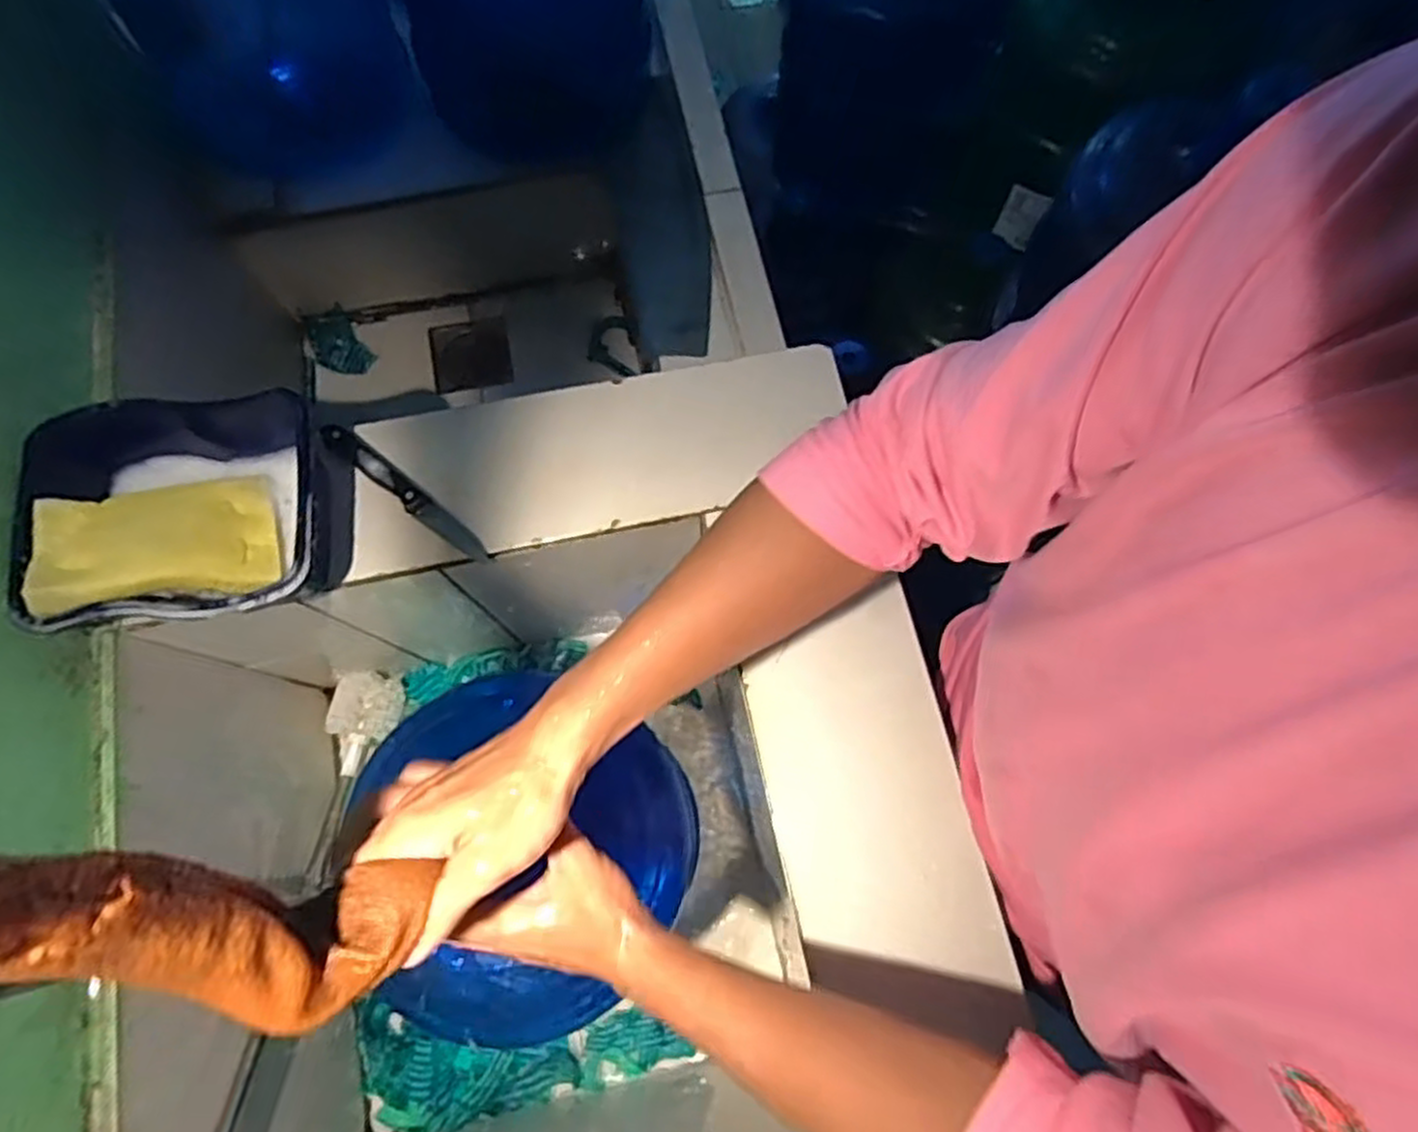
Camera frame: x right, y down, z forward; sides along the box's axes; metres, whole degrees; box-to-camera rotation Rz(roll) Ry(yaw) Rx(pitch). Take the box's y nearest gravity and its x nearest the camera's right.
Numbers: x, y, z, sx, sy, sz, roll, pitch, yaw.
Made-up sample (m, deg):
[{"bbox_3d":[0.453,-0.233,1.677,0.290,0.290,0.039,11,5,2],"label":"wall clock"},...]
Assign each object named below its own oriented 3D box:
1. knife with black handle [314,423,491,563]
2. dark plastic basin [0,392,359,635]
[{"bbox_3d":[-0.248,-0.061,0.622,0.170,0.009,0.020,38,77,10],"label":"knife with black handle"},{"bbox_3d":[-0.382,-0.032,0.575,0.202,0.101,0.160,-6,73,-2],"label":"dark plastic basin"}]

